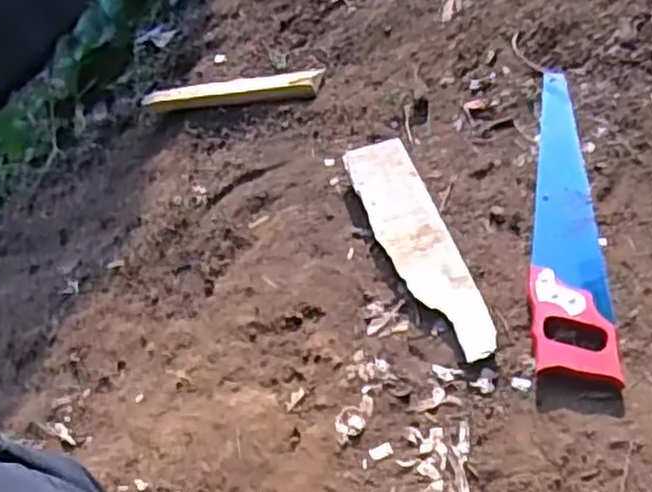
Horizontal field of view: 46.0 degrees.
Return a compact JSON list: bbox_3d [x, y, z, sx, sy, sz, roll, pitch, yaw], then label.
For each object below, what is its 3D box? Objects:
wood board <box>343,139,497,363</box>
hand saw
[{"bbox_3d":[0.111,-0.008,0.949,0.085,0.010,0.343,-18,54,-4],"label":"wood board"},{"bbox_3d":[0.287,-0.051,0.944,0.089,0.043,0.465,3,59,3],"label":"hand saw"}]

